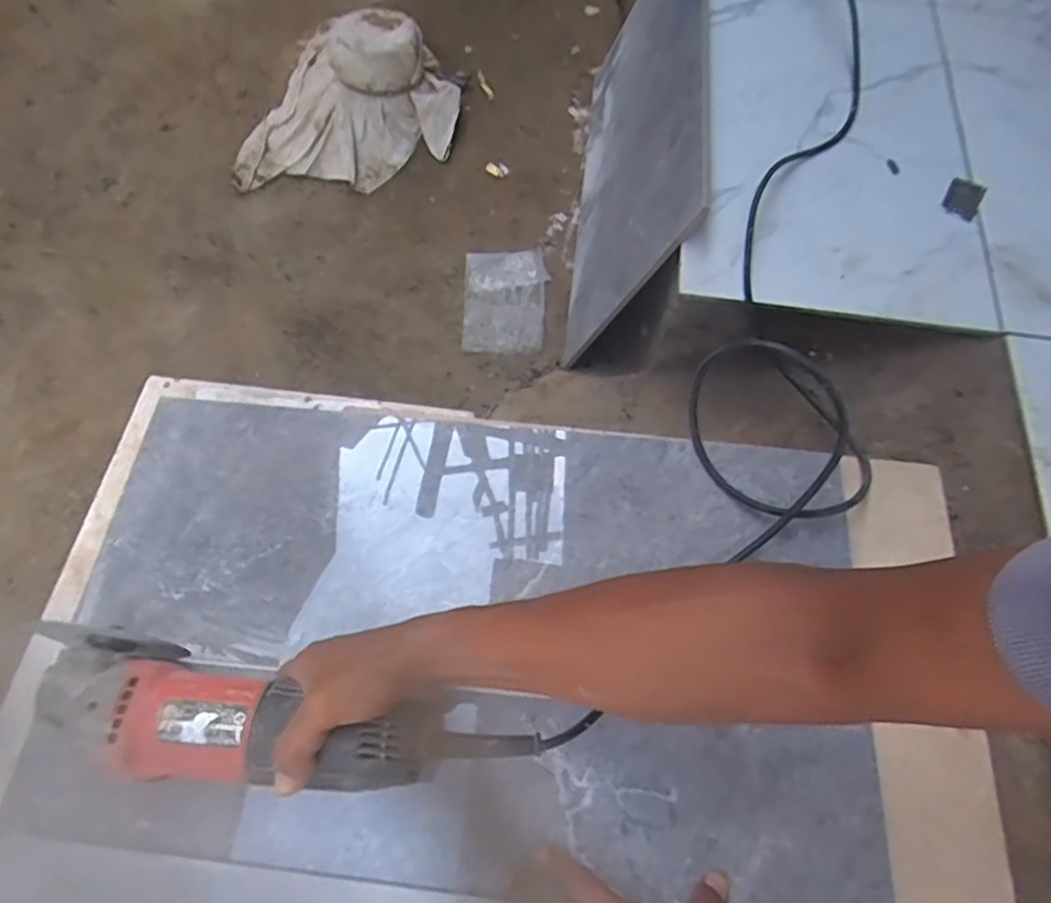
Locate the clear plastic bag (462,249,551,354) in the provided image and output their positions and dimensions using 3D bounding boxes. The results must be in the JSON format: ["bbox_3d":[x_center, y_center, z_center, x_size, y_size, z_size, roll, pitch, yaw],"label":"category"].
[{"bbox_3d":[-0.029,-0.213,0.913,0.111,0.011,0.173,1,64,-2],"label":"clear plastic bag"}]

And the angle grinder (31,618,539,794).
[{"bbox_3d":[-0.161,0.183,0.429,0.311,0.082,0.073,10,64,3],"label":"angle grinder"}]

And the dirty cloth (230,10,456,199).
[{"bbox_3d":[-0.270,-0.556,1.000,0.324,0.141,0.295,5,64,0],"label":"dirty cloth"}]

